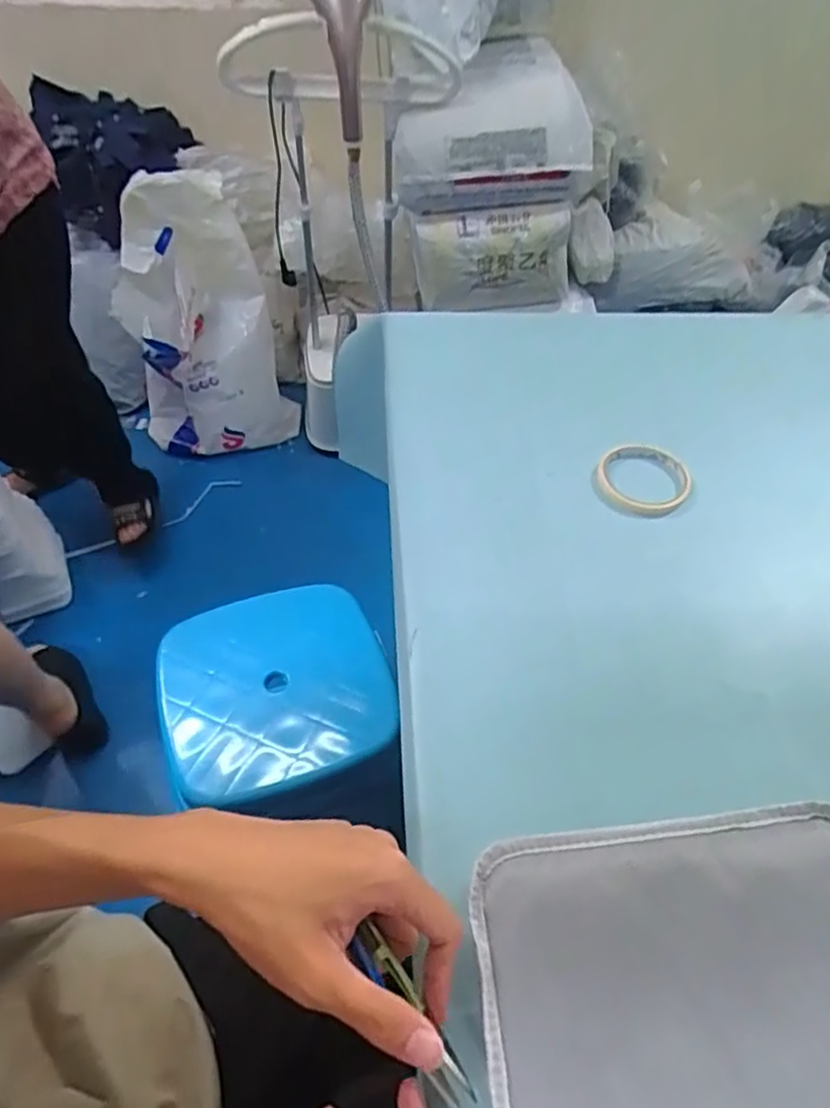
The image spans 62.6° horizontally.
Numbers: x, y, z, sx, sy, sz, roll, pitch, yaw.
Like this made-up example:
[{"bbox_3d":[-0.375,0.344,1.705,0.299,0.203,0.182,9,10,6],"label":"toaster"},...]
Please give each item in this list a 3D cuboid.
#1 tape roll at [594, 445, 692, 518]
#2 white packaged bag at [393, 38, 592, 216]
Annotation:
[{"bbox_3d":[0.218,-0.072,0.656,0.086,0.019,0.088,1,49,-2],"label":"tape roll"},{"bbox_3d":[0.150,-0.847,1.367,0.378,0.251,0.174,-1,49,-4],"label":"white packaged bag"}]

